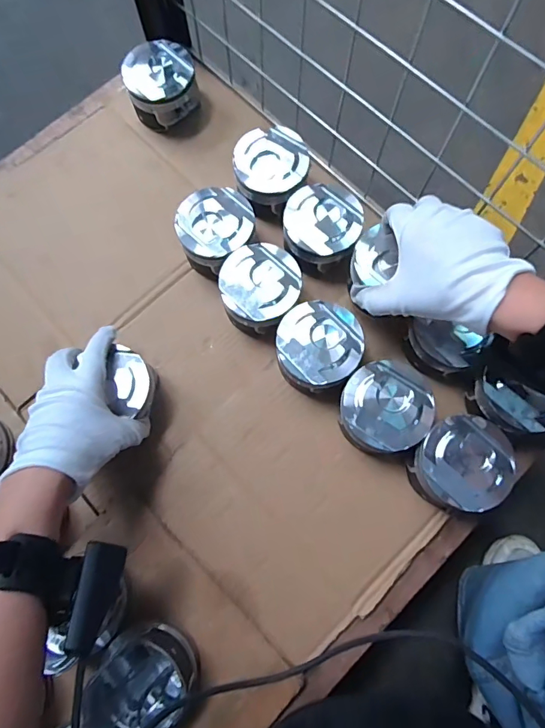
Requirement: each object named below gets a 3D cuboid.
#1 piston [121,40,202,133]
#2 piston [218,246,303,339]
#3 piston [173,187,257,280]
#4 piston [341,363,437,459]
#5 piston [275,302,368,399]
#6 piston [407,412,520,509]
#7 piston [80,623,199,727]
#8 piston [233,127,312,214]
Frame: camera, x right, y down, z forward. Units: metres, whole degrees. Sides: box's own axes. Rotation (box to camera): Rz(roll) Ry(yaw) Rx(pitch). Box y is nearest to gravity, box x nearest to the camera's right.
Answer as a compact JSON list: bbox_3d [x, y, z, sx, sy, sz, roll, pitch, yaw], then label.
[{"bbox_3d":[-0.136,-0.345,0.548,0.083,0.063,0.082,0,75,1],"label":"piston"},{"bbox_3d":[-0.011,-0.078,0.472,0.081,0.064,0.084,0,75,1],"label":"piston"},{"bbox_3d":[-0.060,-0.144,0.491,0.083,0.068,0.088,0,75,1],"label":"piston"},{"bbox_3d":[0.108,0.047,0.437,0.083,0.063,0.084,0,75,1],"label":"piston"},{"bbox_3d":[0.048,-0.015,0.452,0.084,0.063,0.081,0,75,1],"label":"piston"},{"bbox_3d":[0.176,0.095,0.420,0.086,0.059,0.081,0,75,1],"label":"piston"},{"bbox_3d":[-0.111,0.271,0.373,0.087,0.066,0.076,-31,77,-6],"label":"piston"},{"bbox_3d":[-0.001,-0.219,0.512,0.082,0.059,0.085,0,75,1],"label":"piston"}]

